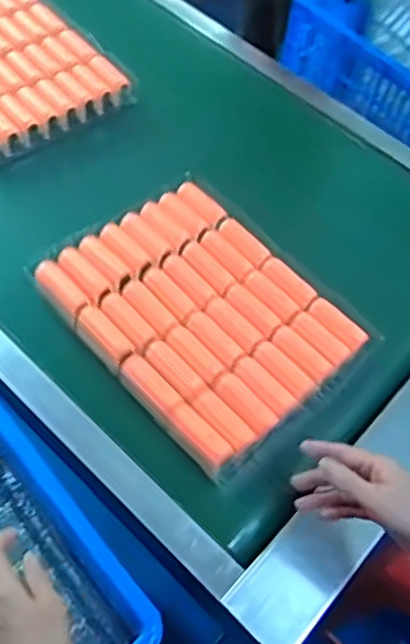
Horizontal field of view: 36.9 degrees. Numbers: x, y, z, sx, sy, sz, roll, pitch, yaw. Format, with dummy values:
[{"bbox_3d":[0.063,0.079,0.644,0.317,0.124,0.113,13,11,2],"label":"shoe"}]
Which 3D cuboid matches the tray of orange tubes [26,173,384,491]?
[{"bbox_3d":[-0.001,-0.018,0.740,0.266,0.032,0.342,-38,73,-23],"label":"tray of orange tubes"}]

